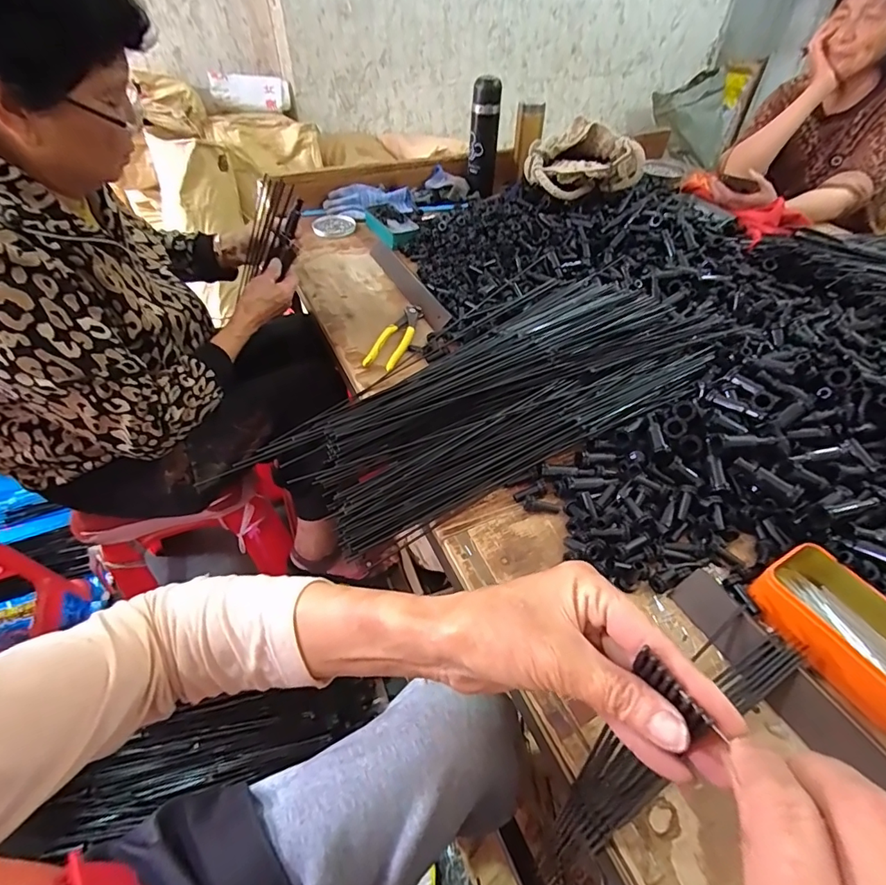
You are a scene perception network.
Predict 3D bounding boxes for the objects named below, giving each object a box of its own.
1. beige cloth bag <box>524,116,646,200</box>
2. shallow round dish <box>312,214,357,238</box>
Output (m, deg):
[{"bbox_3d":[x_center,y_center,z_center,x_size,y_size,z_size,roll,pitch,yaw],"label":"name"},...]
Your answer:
[{"bbox_3d":[0.303,-0.609,1.021,0.243,0.128,0.103,2,48,6],"label":"beige cloth bag"},{"bbox_3d":[-0.242,-0.477,1.041,0.087,0.011,0.102,-19,51,-18],"label":"shallow round dish"}]

